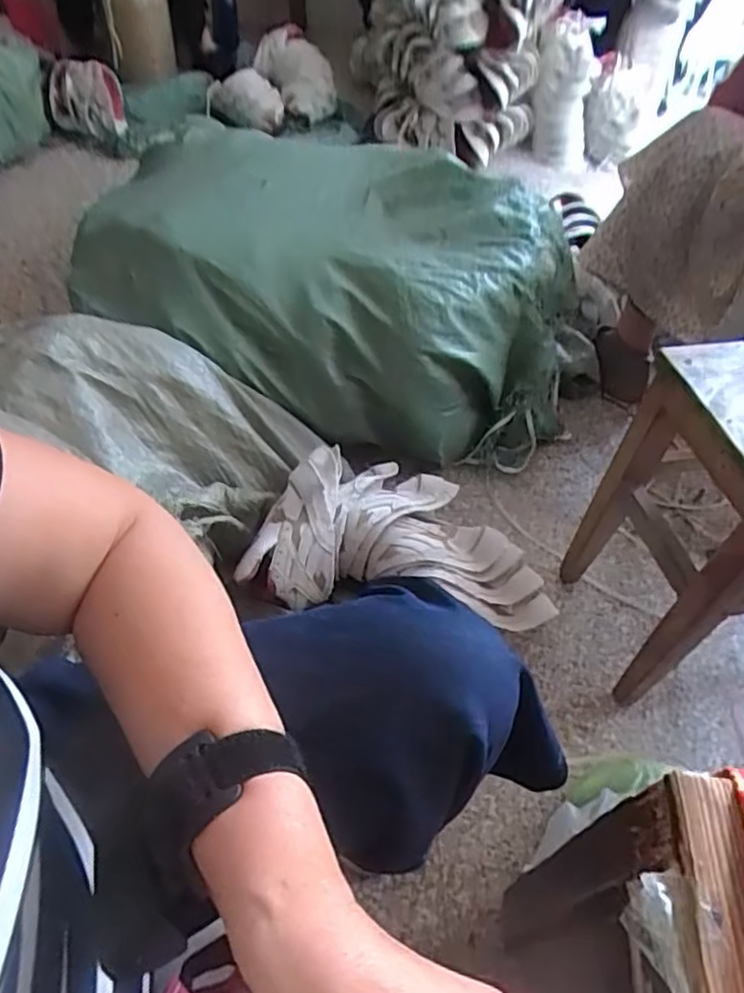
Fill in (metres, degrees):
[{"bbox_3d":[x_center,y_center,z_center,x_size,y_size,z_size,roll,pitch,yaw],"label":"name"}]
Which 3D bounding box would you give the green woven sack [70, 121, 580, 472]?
[{"bbox_3d":[-0.061,-0.373,1.156,0.842,0.293,0.545,17,51,10],"label":"green woven sack"}]

